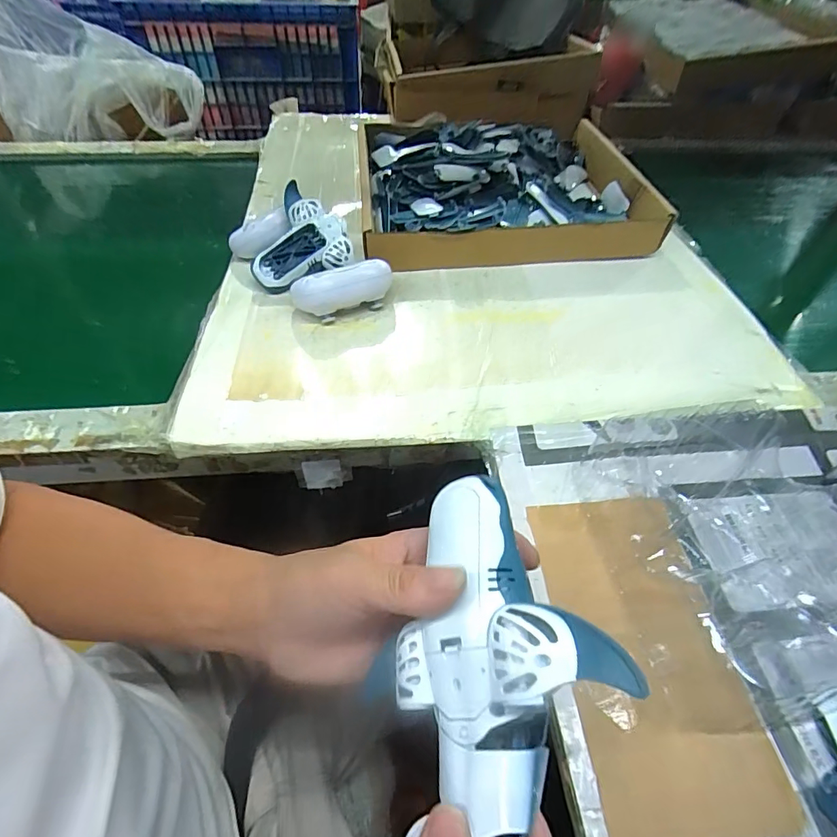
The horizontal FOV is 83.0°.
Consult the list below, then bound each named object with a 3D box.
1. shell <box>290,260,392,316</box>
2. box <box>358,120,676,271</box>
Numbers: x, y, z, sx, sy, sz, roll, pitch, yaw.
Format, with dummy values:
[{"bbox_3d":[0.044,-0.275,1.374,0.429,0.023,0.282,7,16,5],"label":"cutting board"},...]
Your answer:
[{"bbox_3d":[-0.085,-0.143,0.517,0.111,0.044,0.030,-15,51,2],"label":"shell"},{"bbox_3d":[0.109,-0.340,0.688,0.367,0.068,0.337,-3,50,-5],"label":"box"}]

